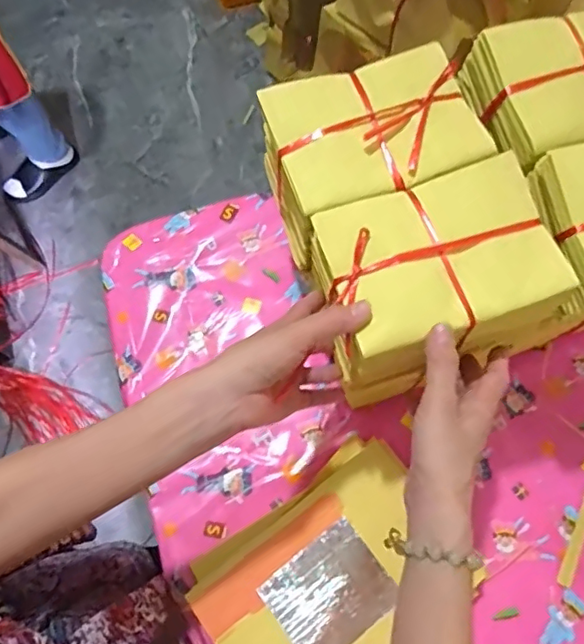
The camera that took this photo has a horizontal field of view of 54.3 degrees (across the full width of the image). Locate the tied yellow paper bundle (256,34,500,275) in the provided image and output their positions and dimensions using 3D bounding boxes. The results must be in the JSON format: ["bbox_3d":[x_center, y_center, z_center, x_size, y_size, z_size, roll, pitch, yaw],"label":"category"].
[{"bbox_3d":[0.064,-0.143,0.498,0.165,0.099,0.122,-18,71,-5],"label":"tied yellow paper bundle"}]

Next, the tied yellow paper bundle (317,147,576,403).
[{"bbox_3d":[0.108,-0.025,0.465,0.173,0.121,0.131,-19,71,-6],"label":"tied yellow paper bundle"}]

